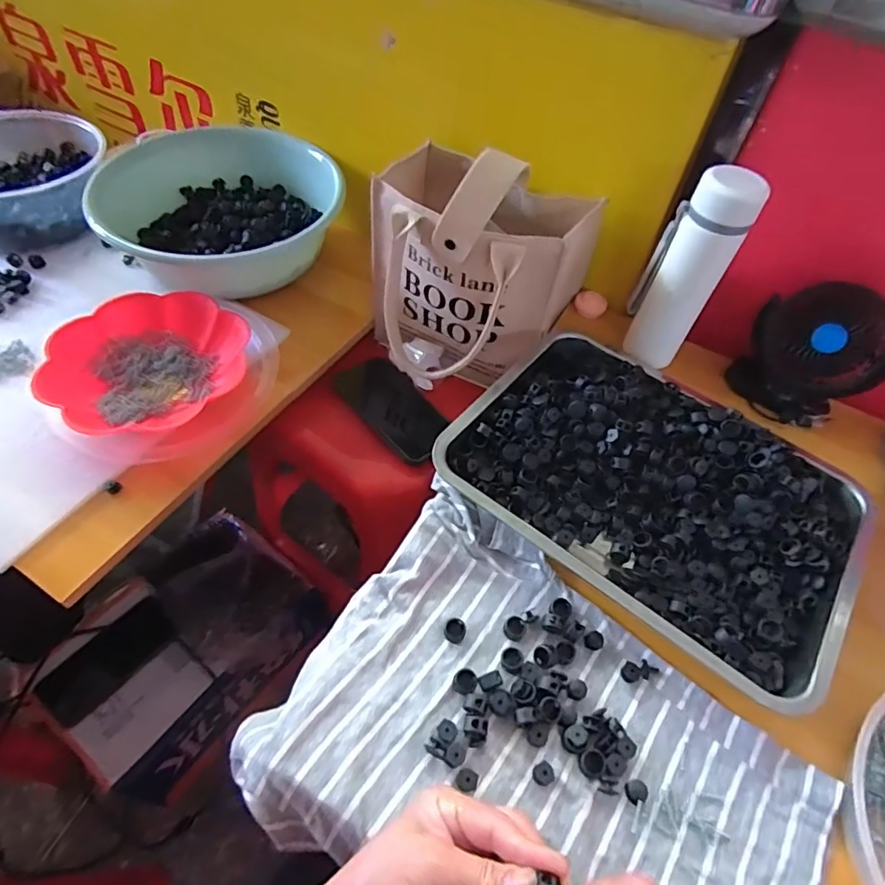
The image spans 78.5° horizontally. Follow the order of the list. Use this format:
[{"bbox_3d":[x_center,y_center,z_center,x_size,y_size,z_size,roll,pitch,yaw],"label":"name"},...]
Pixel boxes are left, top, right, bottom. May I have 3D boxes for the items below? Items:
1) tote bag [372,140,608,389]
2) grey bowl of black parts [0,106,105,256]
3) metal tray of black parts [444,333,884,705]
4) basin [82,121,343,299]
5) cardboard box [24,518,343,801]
[{"bbox_3d":[0.030,-0.194,0.602,0.229,0.220,0.201,23,55,11],"label":"tote bag"},{"bbox_3d":[-0.577,-0.355,0.725,0.194,0.092,0.197,3,54,-4],"label":"grey bowl of black parts"},{"bbox_3d":[0.189,0.038,0.493,0.338,0.041,0.241,34,58,18],"label":"metal tray of black parts"},{"bbox_3d":[-0.276,-0.303,0.708,0.279,0.088,0.248,6,53,-2],"label":"basin"},{"bbox_3d":[-0.358,0.290,0.770,0.225,0.171,0.324,35,58,19],"label":"cardboard box"}]

